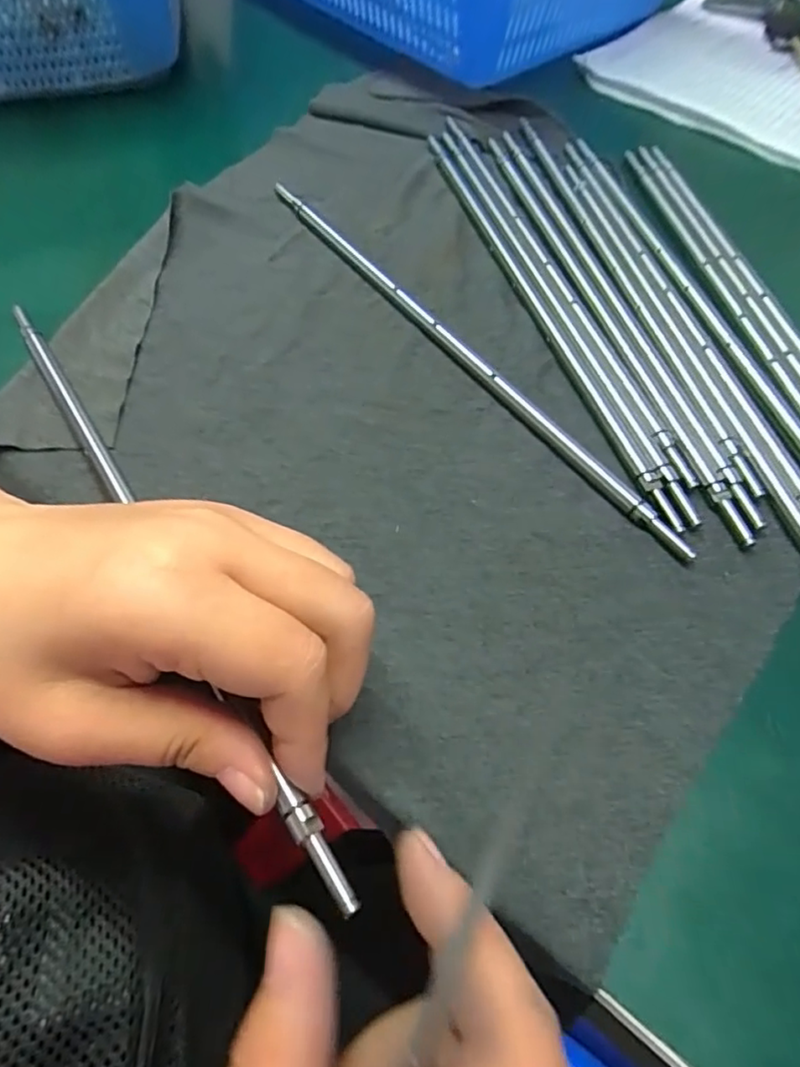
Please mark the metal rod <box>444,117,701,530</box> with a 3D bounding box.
[{"bbox_3d":[0.071,-0.123,0.290,0.010,0.004,0.286,-15,63,-9],"label":"metal rod"}]

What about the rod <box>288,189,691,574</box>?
[{"bbox_3d":[0.024,-0.088,0.271,0.011,0.007,0.272,-34,67,-18],"label":"rod"}]

